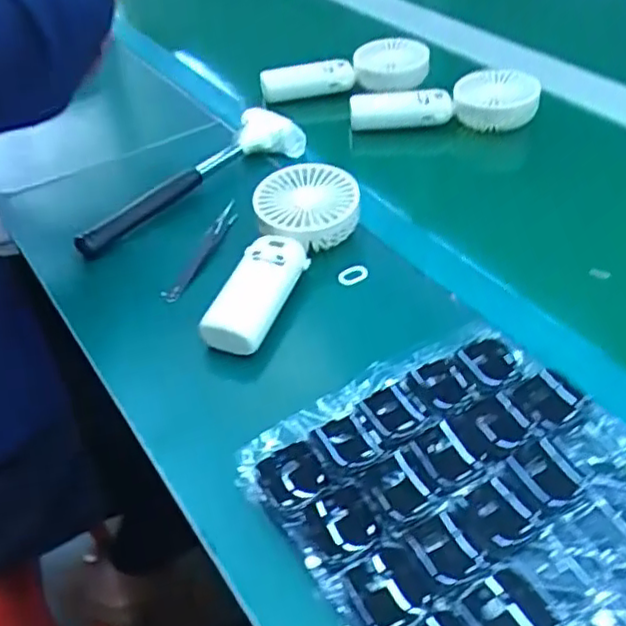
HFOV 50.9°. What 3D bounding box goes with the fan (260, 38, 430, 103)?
[{"bbox_3d":[0.038,-0.273,0.763,0.193,0.042,0.081,-17,44,-15],"label":"fan"}]

